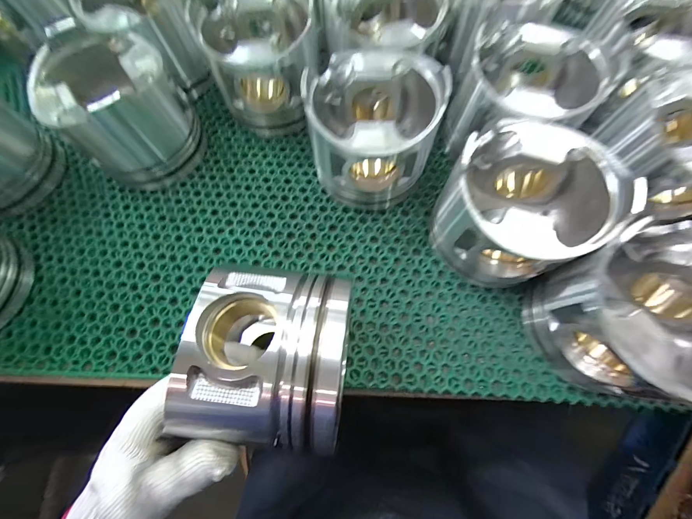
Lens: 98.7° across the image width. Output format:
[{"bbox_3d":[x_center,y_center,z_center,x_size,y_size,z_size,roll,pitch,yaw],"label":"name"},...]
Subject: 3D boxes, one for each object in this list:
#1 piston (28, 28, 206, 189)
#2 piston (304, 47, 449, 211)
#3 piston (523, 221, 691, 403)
[{"bbox_3d":[-0.216,-0.151,0.298,0.106,0.093,0.111,-27,71,-8],"label":"piston"},{"bbox_3d":[0.022,-0.115,0.275,0.104,0.100,0.104,-1,69,2],"label":"piston"},{"bbox_3d":[0.208,0.044,0.217,0.110,0.095,0.108,-12,69,-2],"label":"piston"}]

